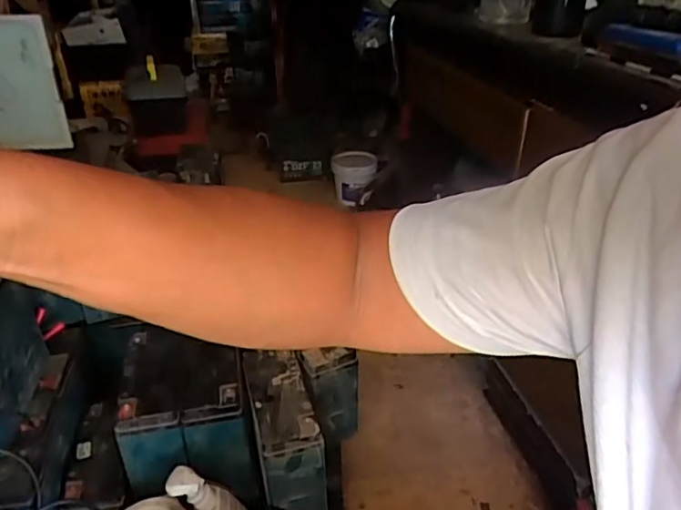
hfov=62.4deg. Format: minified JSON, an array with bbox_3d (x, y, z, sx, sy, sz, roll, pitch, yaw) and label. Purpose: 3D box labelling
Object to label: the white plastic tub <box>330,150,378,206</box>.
[{"bbox_3d":[0.045,-0.246,1.871,0.144,0.164,0.137,-1,29,1],"label":"white plastic tub"}]

